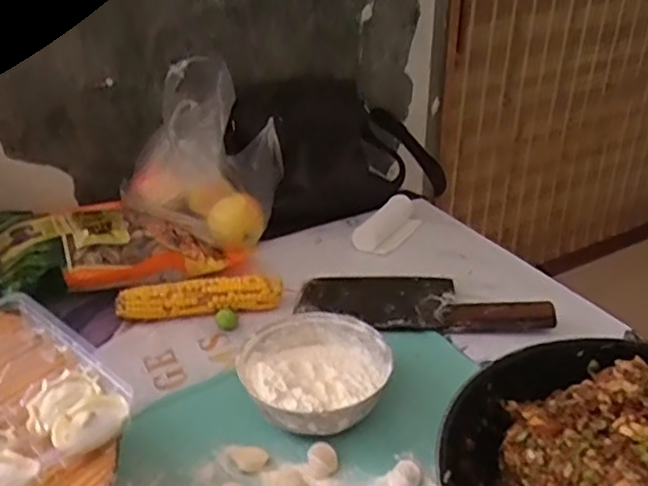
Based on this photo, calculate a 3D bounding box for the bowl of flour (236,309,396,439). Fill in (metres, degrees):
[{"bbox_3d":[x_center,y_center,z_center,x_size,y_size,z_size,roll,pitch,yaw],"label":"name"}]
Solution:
[{"bbox_3d":[-0.010,0.128,0.632,0.144,0.054,0.141,0,30,0],"label":"bowl of flour"}]

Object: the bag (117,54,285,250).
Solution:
[{"bbox_3d":[-0.171,-0.126,0.892,0.194,0.215,0.130,10,32,17],"label":"bag"}]

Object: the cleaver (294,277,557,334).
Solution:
[{"bbox_3d":[0.114,0.064,0.776,0.292,0.034,0.114,3,30,5],"label":"cleaver"}]

